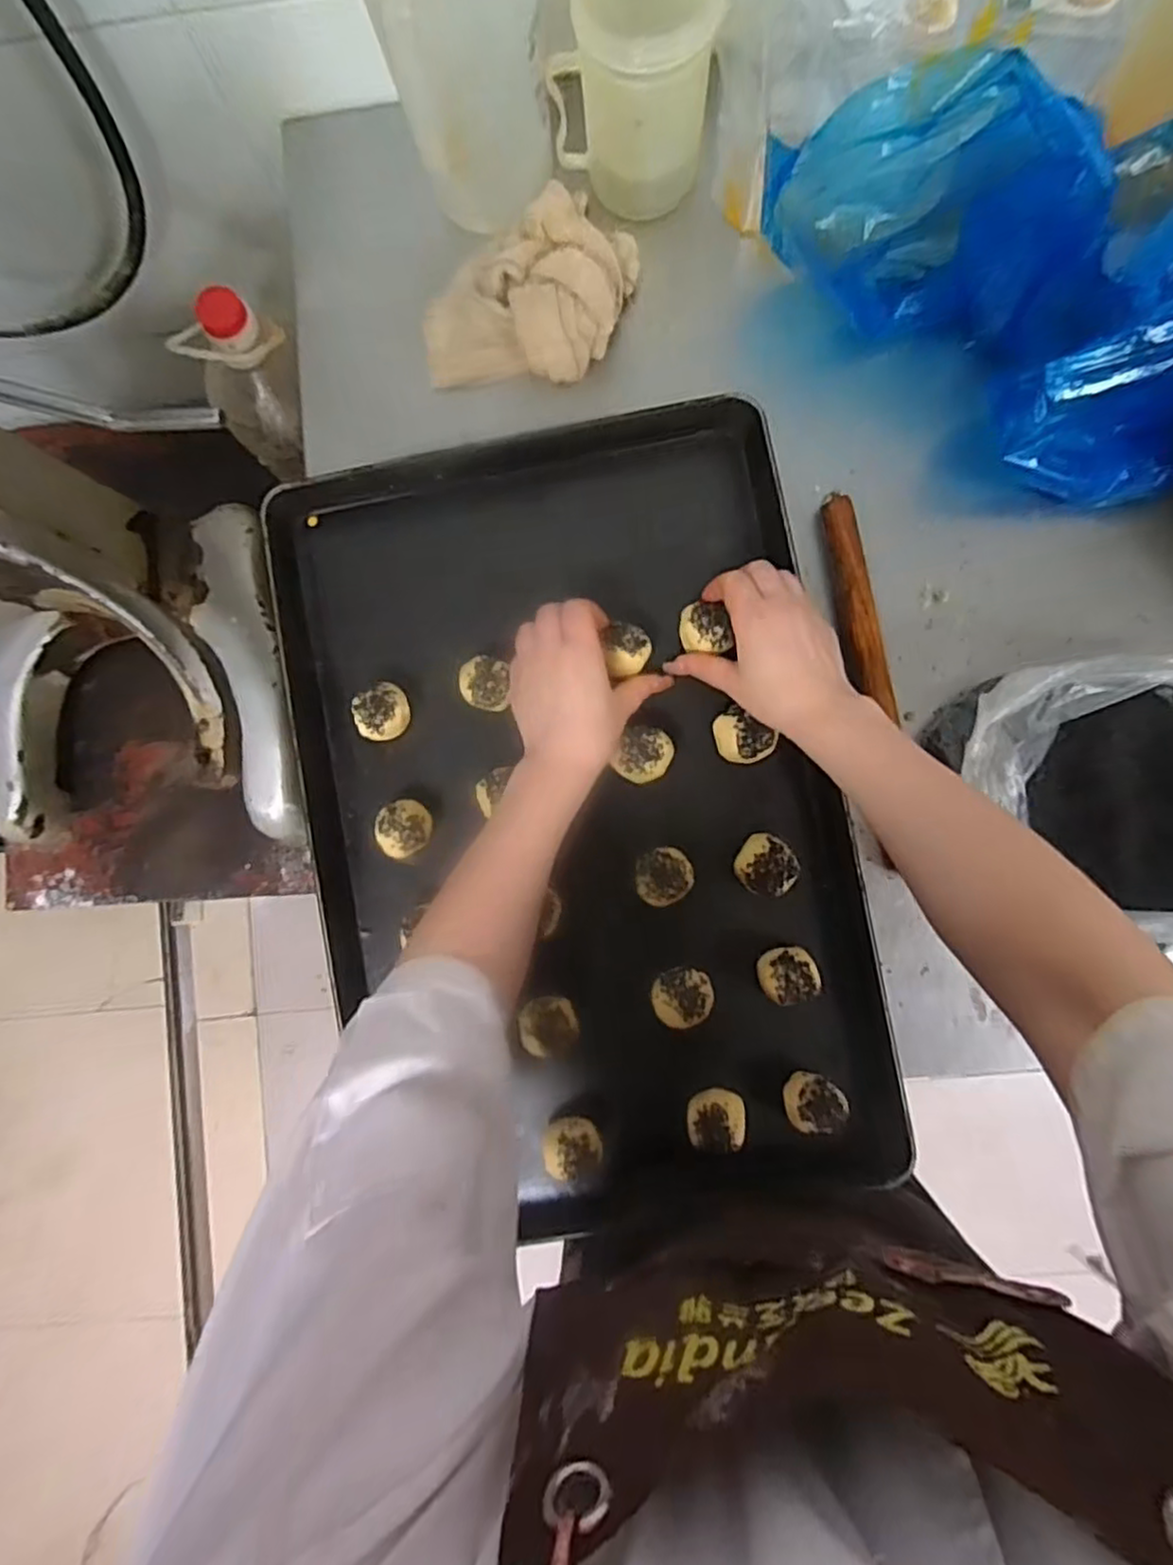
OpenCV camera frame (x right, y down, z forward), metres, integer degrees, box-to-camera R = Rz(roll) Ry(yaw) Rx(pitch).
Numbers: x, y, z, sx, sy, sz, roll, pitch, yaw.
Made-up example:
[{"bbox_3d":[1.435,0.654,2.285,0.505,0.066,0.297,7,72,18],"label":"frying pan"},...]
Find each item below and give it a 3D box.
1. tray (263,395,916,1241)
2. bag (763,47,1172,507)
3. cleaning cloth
[{"bbox_3d":[-0.008,0.030,0.541,0.396,0.062,0.611,-11,86,2],"label":"tray"},{"bbox_3d":[0.321,-0.376,0.470,0.358,0.144,0.212,42,89,4],"label":"bag"},{"bbox_3d":[-0.042,-0.393,0.553,0.134,0.054,0.191,45,89,4],"label":"cleaning cloth"}]

